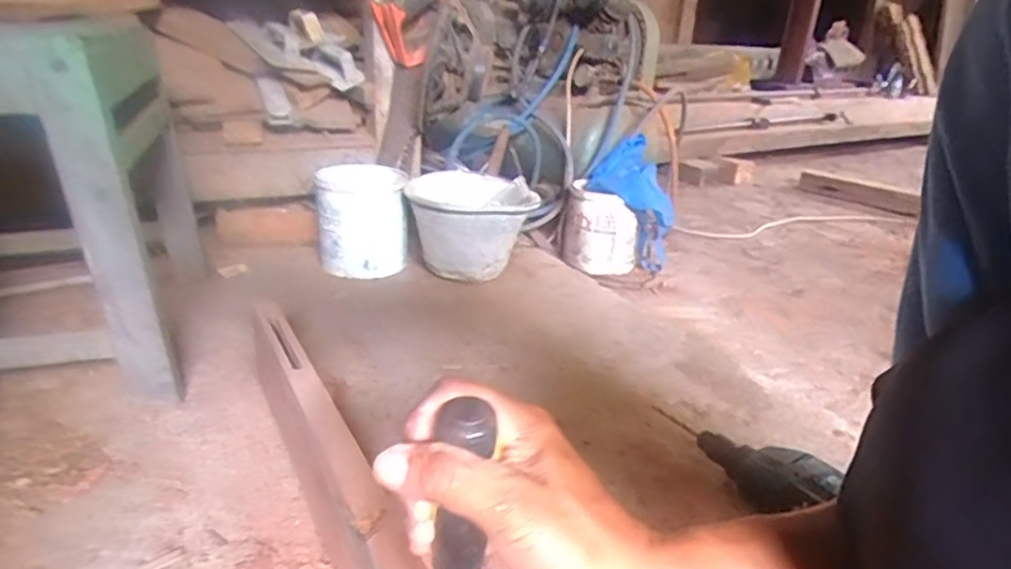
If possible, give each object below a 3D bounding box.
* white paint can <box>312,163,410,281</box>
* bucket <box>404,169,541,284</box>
[{"bbox_3d":[-0.288,-0.125,1.223,0.175,0.187,0.154,-1,23,-13],"label":"white paint can"},{"bbox_3d":[-0.071,-0.112,1.227,0.192,0.190,0.227,24,29,39],"label":"bucket"}]

